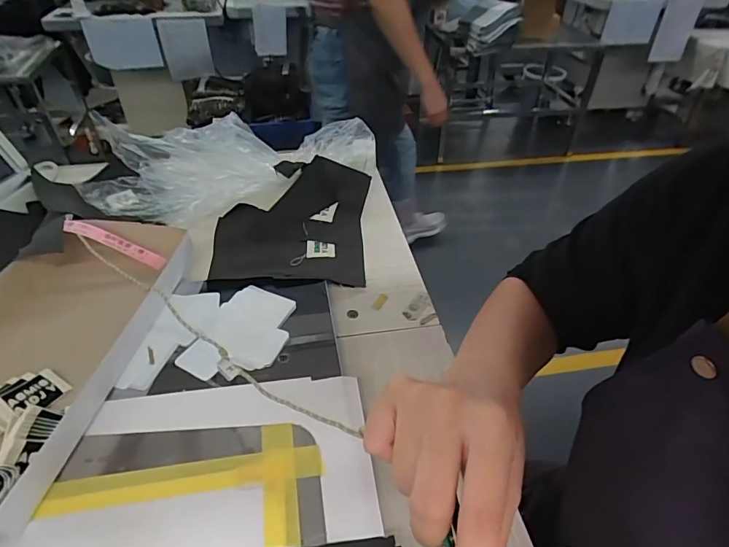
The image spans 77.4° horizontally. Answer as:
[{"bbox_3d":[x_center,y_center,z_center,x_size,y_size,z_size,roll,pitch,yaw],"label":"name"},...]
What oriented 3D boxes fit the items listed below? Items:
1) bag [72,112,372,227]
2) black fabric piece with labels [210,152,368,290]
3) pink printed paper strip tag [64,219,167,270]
[{"bbox_3d":[-0.166,-0.153,0.625,0.382,0.093,0.182,-14,44,-16],"label":"bag"},{"bbox_3d":[-0.090,-0.067,0.581,0.185,0.041,0.219,1,41,0],"label":"black fabric piece with labels"},{"bbox_3d":[-0.282,-0.035,0.512,0.115,0.013,0.017,25,41,-8],"label":"pink printed paper strip tag"}]

